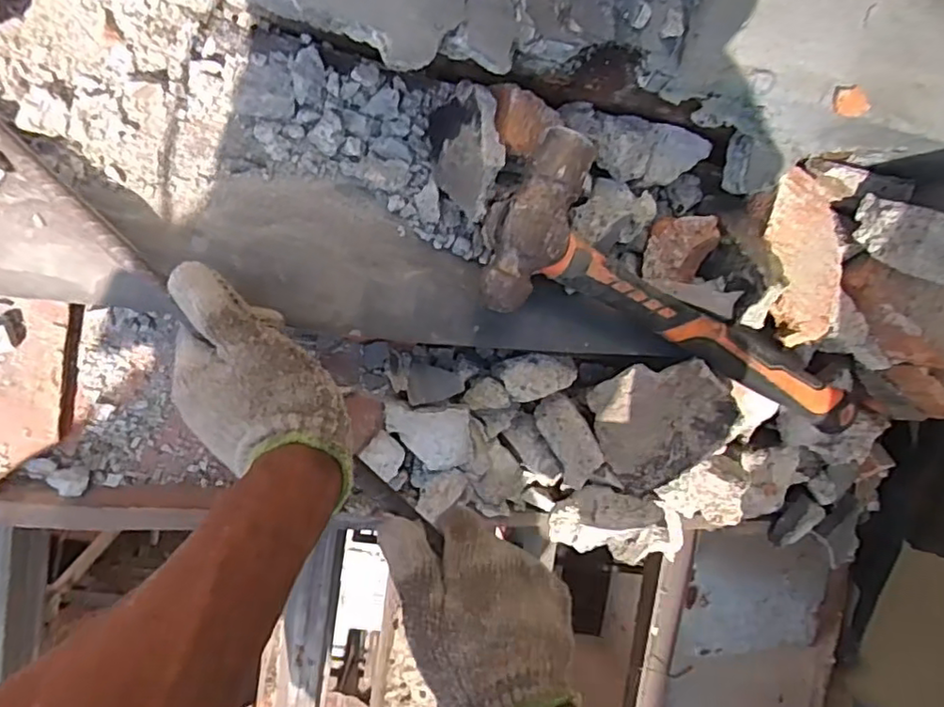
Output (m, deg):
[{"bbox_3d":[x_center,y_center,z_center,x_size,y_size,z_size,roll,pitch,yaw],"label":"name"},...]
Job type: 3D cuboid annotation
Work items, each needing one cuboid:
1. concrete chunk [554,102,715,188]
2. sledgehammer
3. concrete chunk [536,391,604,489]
[{"bbox_3d":[0.122,-0.148,0.460,0.118,0.033,0.046,8,95,-22],"label":"concrete chunk"},{"bbox_3d":[0.156,-0.039,0.482,0.362,0.050,0.125,23,93,-29],"label":"sledgehammer"},{"bbox_3d":[0.083,0.074,0.519,0.035,0.030,0.081,-26,99,-4],"label":"concrete chunk"}]

